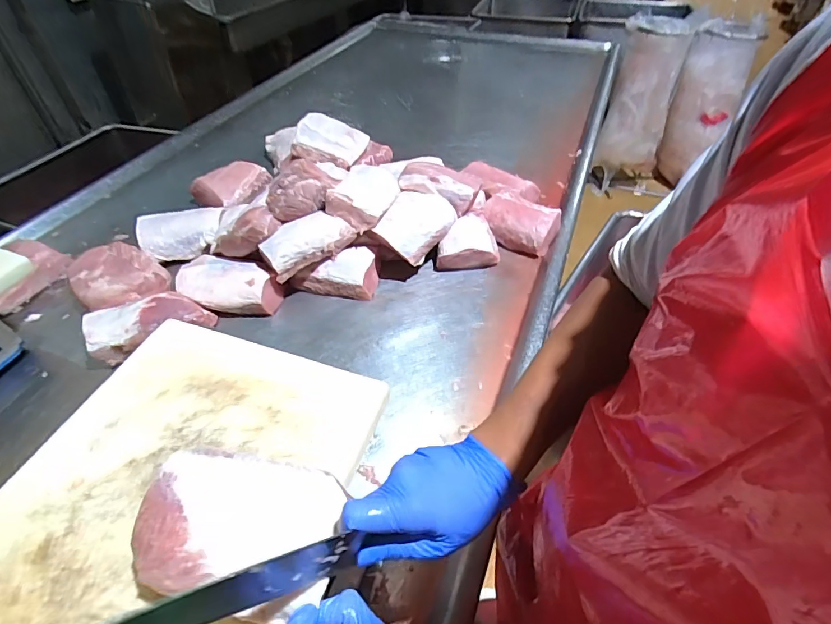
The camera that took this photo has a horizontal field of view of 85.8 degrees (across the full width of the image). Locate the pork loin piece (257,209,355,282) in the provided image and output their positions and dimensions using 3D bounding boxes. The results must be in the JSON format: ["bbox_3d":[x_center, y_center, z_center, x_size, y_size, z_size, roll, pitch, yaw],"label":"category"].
[{"bbox_3d":[-0.196,-0.127,0.812,0.153,0.057,0.072,-27,51,-22],"label":"pork loin piece"}]

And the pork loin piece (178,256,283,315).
[{"bbox_3d":[-0.340,-0.047,0.822,0.199,0.057,0.106,7,47,9],"label":"pork loin piece"}]

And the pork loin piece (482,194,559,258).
[{"bbox_3d":[0.219,-0.190,0.937,0.149,0.061,0.114,22,51,21],"label":"pork loin piece"}]

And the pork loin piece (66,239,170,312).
[{"bbox_3d":[-0.556,-0.066,0.835,0.176,0.062,0.142,34,56,30],"label":"pork loin piece"}]

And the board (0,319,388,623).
[{"bbox_3d":[-0.234,0.174,0.409,0.302,0.014,0.368,14,48,15],"label":"board"}]

